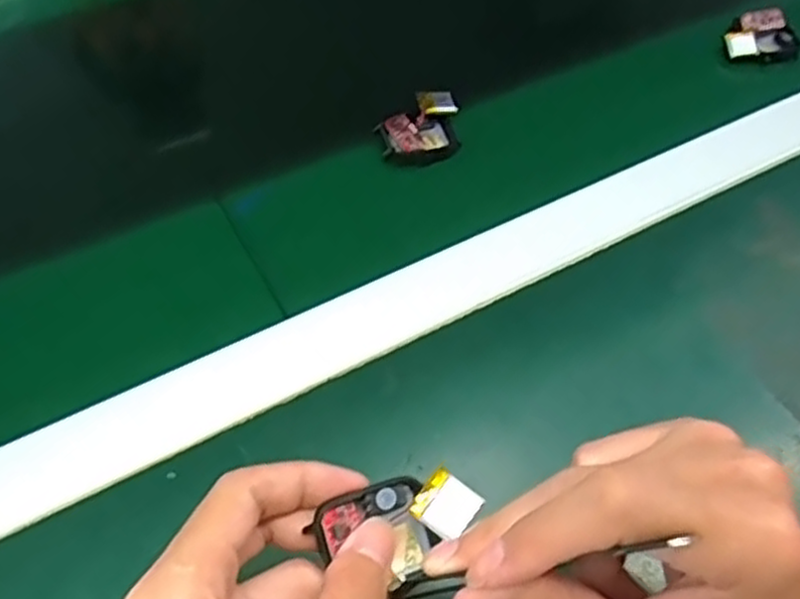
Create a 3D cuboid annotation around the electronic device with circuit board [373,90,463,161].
[{"bbox_3d":[0.012,-0.108,0.462,0.051,0.017,0.043,-11,57,-11],"label":"electronic device with circuit board"}]

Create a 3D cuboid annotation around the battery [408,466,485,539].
[{"bbox_3d":[0.017,0.074,0.269,0.021,0.005,0.020,36,76,18],"label":"battery"}]

